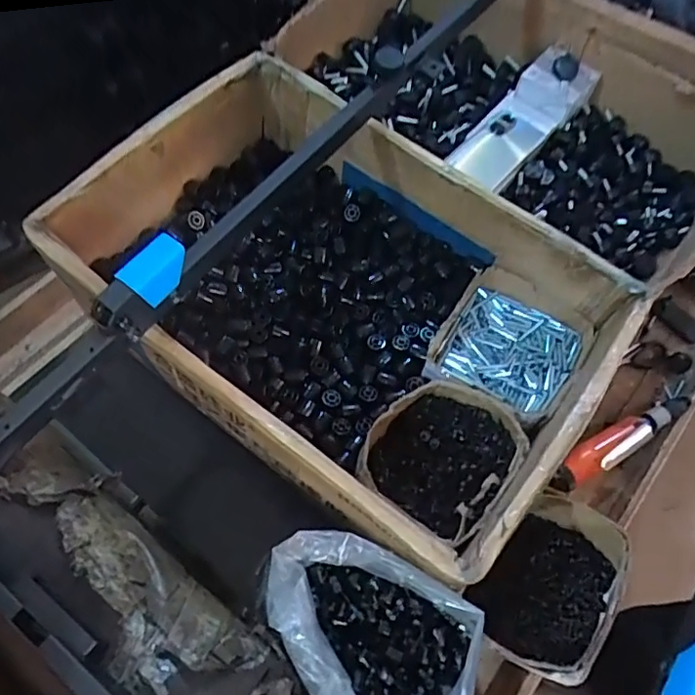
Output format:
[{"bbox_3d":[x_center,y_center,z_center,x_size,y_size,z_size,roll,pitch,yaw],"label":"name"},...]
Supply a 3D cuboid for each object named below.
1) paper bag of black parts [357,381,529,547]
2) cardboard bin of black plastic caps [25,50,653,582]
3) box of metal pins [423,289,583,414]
[{"bbox_3d":[0.091,0.114,0.589,0.134,0.053,0.150,33,68,11],"label":"paper bag of black parts"},{"bbox_3d":[-0.018,-0.053,0.613,0.542,0.152,0.368,36,68,13],"label":"cardboard bin of black plastic caps"},{"bbox_3d":[0.182,0.006,0.652,0.134,0.051,0.136,30,67,10],"label":"box of metal pins"}]

